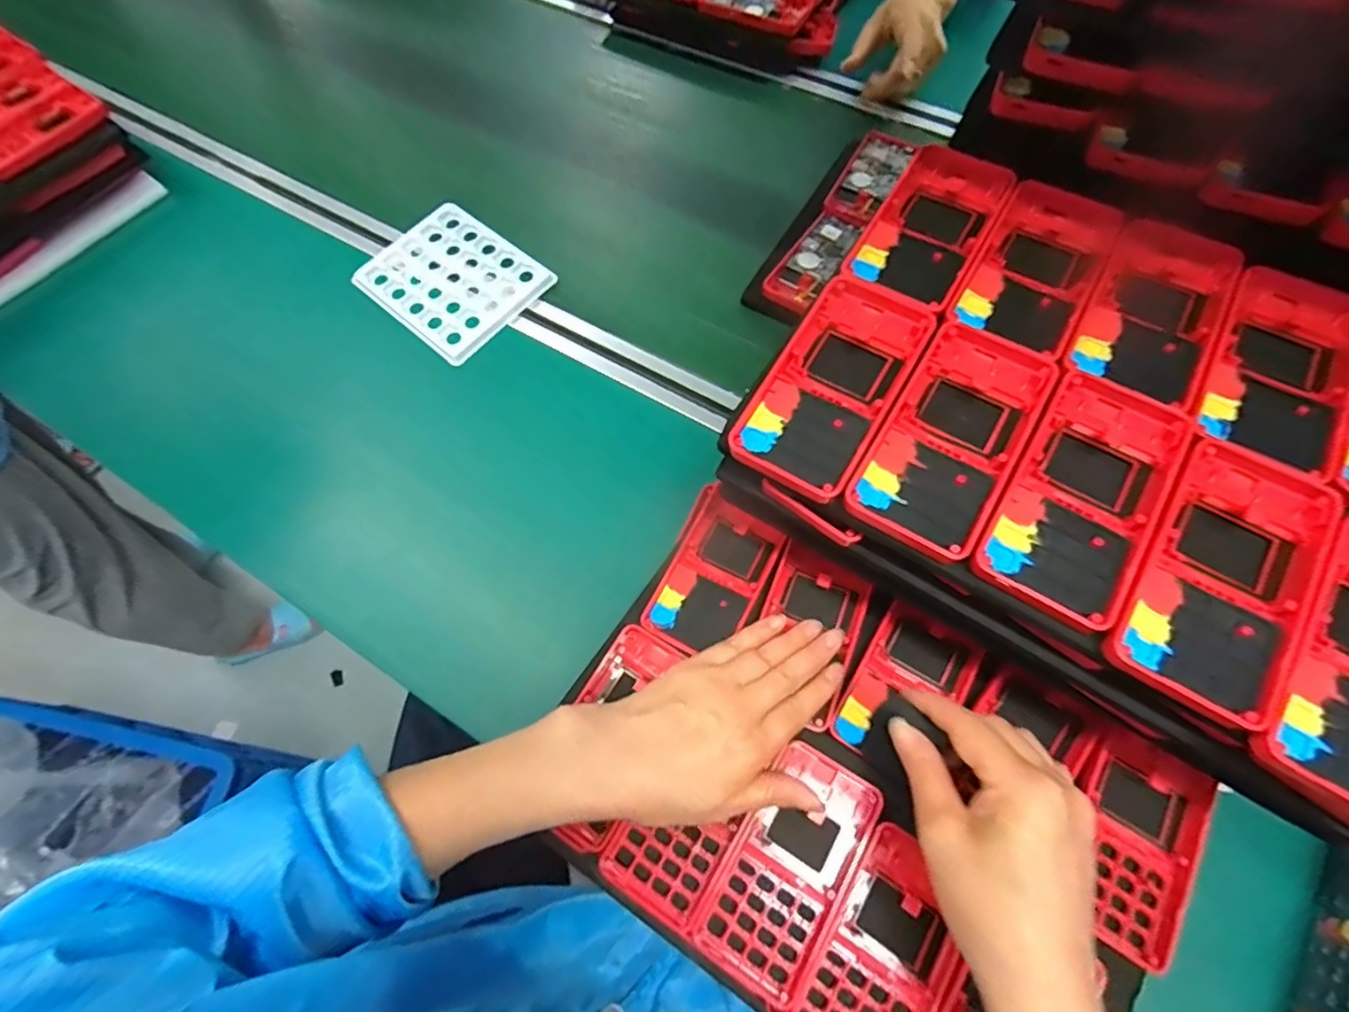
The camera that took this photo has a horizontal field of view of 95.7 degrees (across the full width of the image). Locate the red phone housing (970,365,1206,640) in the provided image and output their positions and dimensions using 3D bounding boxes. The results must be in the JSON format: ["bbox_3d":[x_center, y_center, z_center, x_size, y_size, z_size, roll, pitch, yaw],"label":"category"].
[{"bbox_3d":[0.197,-0.008,0.293,0.062,0.015,0.129,31,70,15],"label":"red phone housing"}]

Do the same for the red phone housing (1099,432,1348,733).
[{"bbox_3d":[0.247,0.029,0.274,0.063,0.015,0.128,32,71,16],"label":"red phone housing"}]

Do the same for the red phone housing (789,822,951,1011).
[{"bbox_3d":[0.110,0.242,0.324,0.060,0.015,0.121,31,70,15],"label":"red phone housing"}]

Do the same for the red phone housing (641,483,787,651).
[{"bbox_3d":[0.030,0.045,0.413,0.063,0.014,0.108,27,69,14],"label":"red phone housing"}]

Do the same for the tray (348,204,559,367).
[{"bbox_3d":[-0.215,-0.222,0.590,0.168,0.012,0.135,40,73,18],"label":"tray"}]

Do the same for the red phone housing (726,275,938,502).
[{"bbox_3d":[0.085,-0.068,0.320,0.062,0.009,0.129,30,70,15],"label":"red phone housing"}]

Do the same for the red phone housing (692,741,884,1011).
[{"bbox_3d":[0.065,0.206,0.349,0.062,0.014,0.125,32,73,16],"label":"red phone housing"}]

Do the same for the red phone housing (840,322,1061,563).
[{"bbox_3d":[0.141,-0.037,0.307,0.063,0.014,0.126,30,70,15],"label":"red phone housing"}]

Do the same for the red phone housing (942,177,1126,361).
[{"bbox_3d":[0.204,-0.133,0.345,0.061,0.016,0.120,30,70,15],"label":"red phone housing"}]

